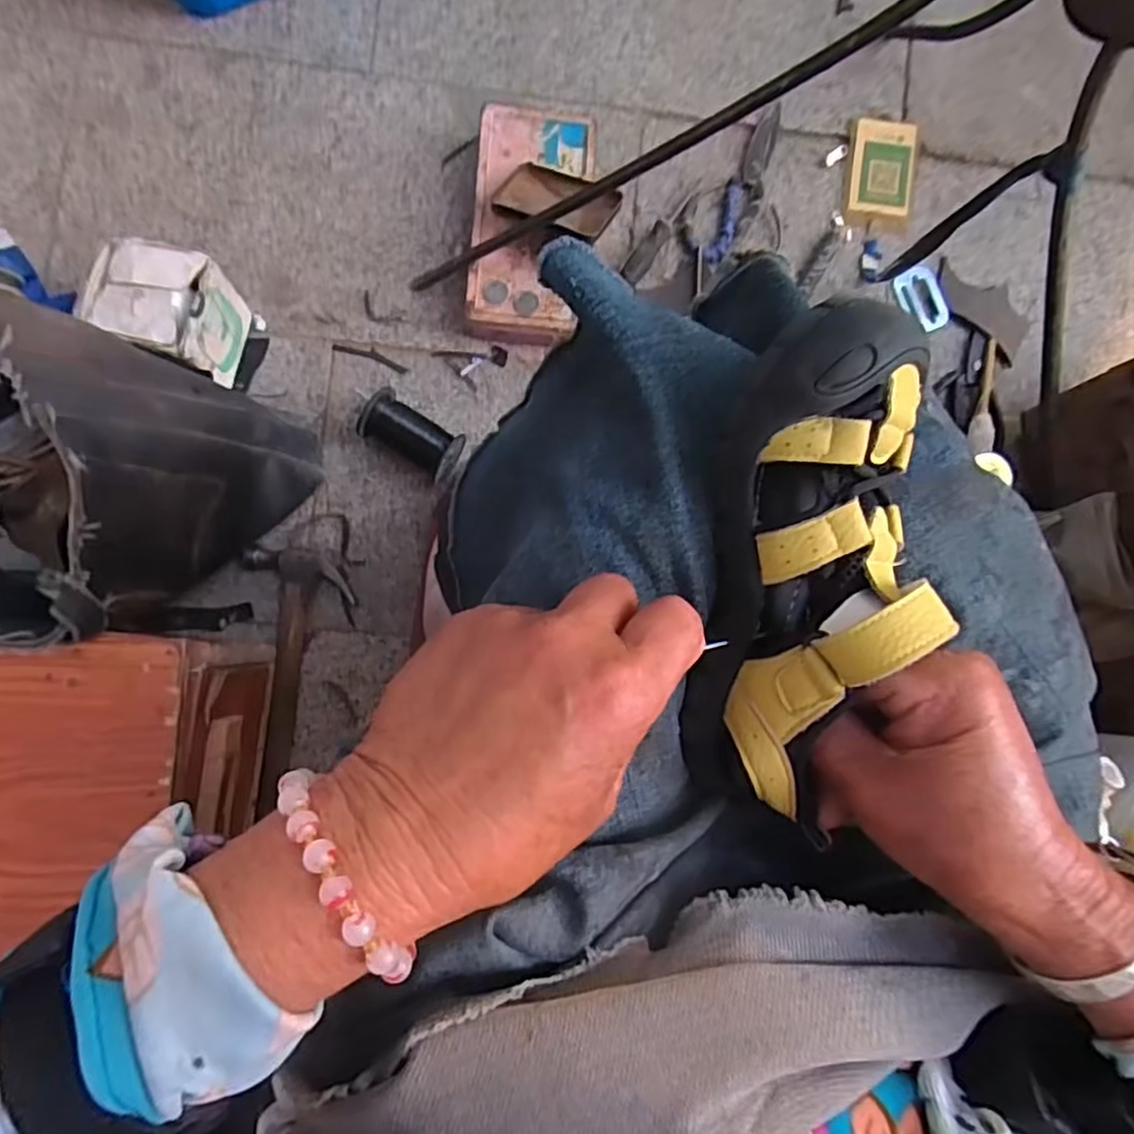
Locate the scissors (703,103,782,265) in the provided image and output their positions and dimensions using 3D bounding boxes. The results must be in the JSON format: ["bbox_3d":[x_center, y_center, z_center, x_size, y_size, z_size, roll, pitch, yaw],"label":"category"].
[{"bbox_3d":[0.197,-0.417,0.739,0.039,0.013,0.187,27,83,-2],"label":"scissors"}]

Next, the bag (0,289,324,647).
[{"bbox_3d":[-0.412,-0.089,0.553,0.298,0.268,0.250,26,83,-2],"label":"bag"}]

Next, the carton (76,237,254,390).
[{"bbox_3d":[-0.378,-0.239,0.645,0.111,0.097,0.096,11,84,-3],"label":"carton"}]

